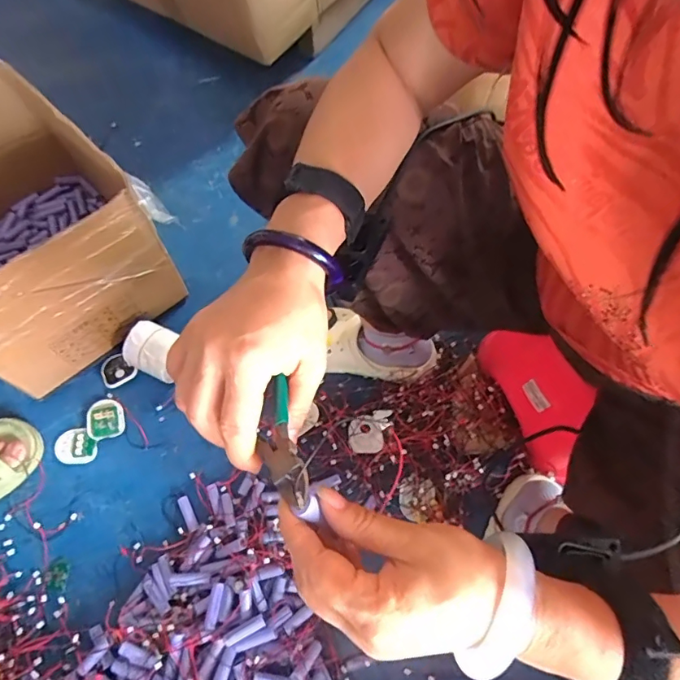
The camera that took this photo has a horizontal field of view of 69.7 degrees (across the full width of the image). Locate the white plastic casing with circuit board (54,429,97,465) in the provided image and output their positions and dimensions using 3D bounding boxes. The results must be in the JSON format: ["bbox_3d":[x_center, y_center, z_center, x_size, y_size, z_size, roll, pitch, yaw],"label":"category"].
[{"bbox_3d":[-0.386,0.155,0.709,0.060,0.011,0.048,0,66,-2],"label":"white plastic casing with circuit board"}]

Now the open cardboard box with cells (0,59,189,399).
[{"bbox_3d":[-0.454,-0.169,0.712,0.290,0.254,0.361,-39,73,-17],"label":"open cardboard box with cells"}]

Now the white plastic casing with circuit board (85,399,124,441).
[{"bbox_3d":[-0.349,0.117,0.725,0.053,0.013,0.058,-6,69,-22],"label":"white plastic casing with circuit board"}]

